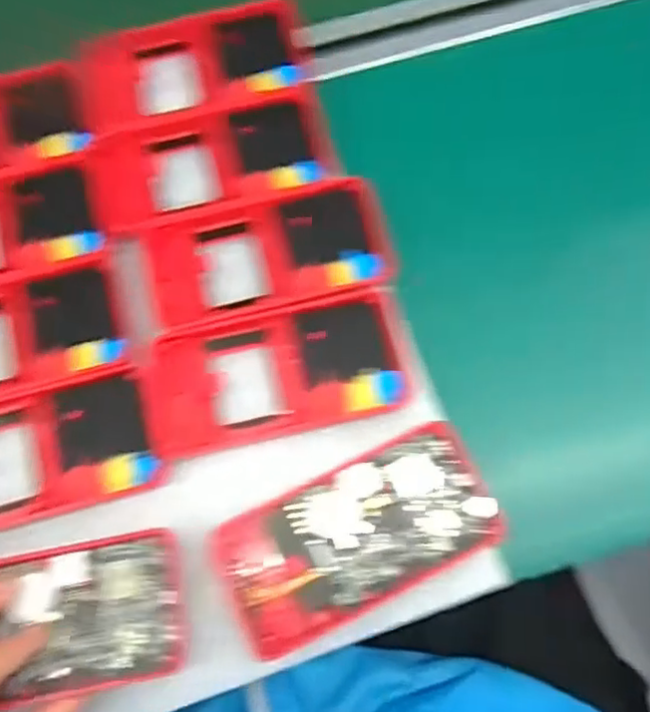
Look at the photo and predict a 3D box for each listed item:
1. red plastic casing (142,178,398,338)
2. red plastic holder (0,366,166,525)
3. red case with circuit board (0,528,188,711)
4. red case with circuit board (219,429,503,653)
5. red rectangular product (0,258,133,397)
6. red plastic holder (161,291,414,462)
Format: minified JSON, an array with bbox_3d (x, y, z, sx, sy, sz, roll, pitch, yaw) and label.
[{"bbox_3d":[-0.029,-0.053,0.335,0.123,0.011,0.062,-13,75,-3],"label":"red plastic casing"},{"bbox_3d":[-0.142,0.046,0.312,0.116,0.016,0.059,-17,75,-4],"label":"red plastic holder"},{"bbox_3d":[-0.107,0.113,0.283,0.089,0.017,0.059,-11,75,-3],"label":"red case with circuit board"},{"bbox_3d":[0.016,0.081,0.294,0.121,0.009,0.059,-25,76,-6],"label":"red case with circuit board"},{"bbox_3d":[-0.159,-0.011,0.326,0.110,0.024,0.062,-14,75,-4],"label":"red rectangular product"},{"bbox_3d":[-0.020,0.007,0.321,0.124,0.011,0.062,-12,75,-3],"label":"red plastic holder"}]

